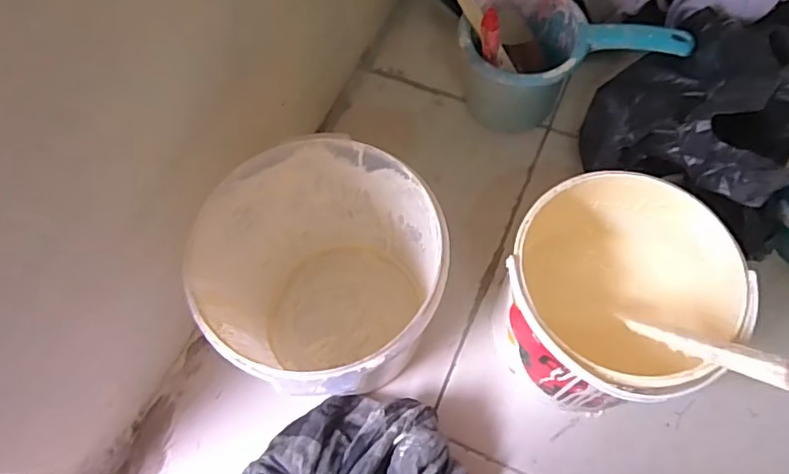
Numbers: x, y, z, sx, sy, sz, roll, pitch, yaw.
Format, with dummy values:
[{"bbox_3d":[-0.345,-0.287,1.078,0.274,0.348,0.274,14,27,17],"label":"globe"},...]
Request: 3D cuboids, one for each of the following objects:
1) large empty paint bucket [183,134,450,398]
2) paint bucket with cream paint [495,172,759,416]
[{"bbox_3d":[-0.060,0.046,0.527,0.202,0.183,0.197,-1,65,2],"label":"large empty paint bucket"},{"bbox_3d":[0.189,0.065,0.523,0.175,0.191,0.183,-1,65,2],"label":"paint bucket with cream paint"}]

